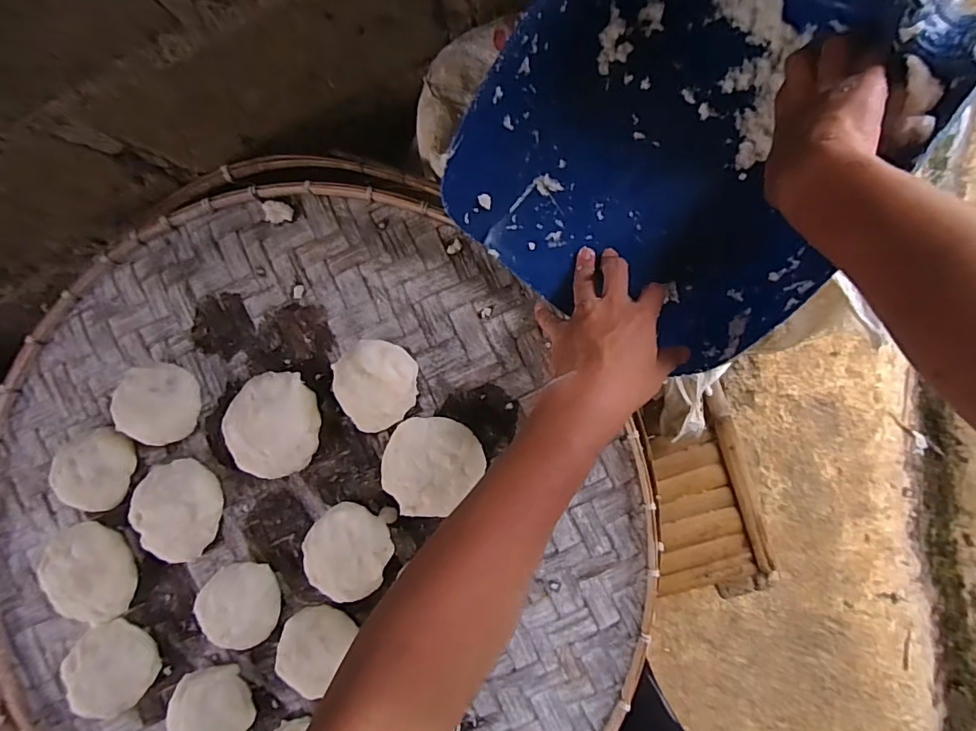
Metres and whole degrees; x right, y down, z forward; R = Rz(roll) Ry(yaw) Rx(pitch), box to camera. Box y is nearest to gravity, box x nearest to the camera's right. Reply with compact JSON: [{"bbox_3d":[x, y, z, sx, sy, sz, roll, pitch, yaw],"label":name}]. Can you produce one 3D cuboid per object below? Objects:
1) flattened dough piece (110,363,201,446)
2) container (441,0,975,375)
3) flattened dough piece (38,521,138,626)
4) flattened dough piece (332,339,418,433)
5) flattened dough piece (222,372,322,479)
[{"bbox_3d":[-0.361,0.044,0.540,0.088,0.038,0.086,-11,93,7],"label":"flattened dough piece"},{"bbox_3d":[0.158,-0.186,0.404,0.289,0.141,0.323,40,97,2],"label":"container"},{"bbox_3d":[-0.430,0.224,0.535,0.090,0.041,0.097,12,96,5],"label":"flattened dough piece"},{"bbox_3d":[-0.112,0.018,0.502,0.085,0.050,0.085,0,95,6],"label":"flattened dough piece"},{"bbox_3d":[-0.225,0.063,0.510,0.100,0.035,0.104,-23,92,7],"label":"flattened dough piece"}]

